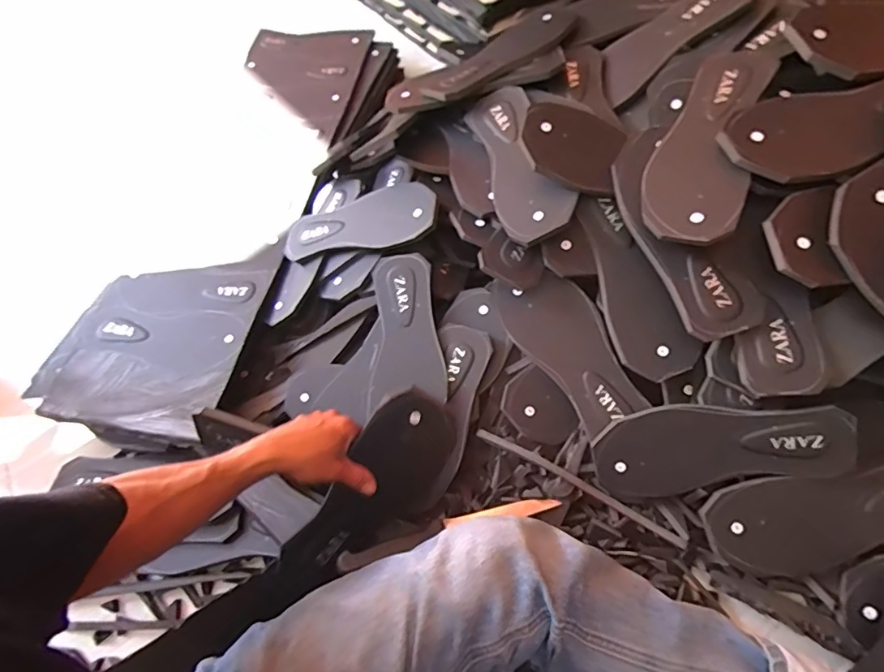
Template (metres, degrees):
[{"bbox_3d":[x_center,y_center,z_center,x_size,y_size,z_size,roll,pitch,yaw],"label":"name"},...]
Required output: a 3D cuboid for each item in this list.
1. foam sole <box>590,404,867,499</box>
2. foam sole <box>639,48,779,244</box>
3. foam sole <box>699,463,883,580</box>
[{"bbox_3d":[0.294,0.118,0.547,0.247,0.016,0.101,-16,95,20],"label":"foam sole"},{"bbox_3d":[0.284,-0.211,0.545,0.098,0.009,0.247,13,73,29],"label":"foam sole"},{"bbox_3d":[0.415,0.191,0.530,0.253,0.013,0.104,-14,85,7],"label":"foam sole"}]

